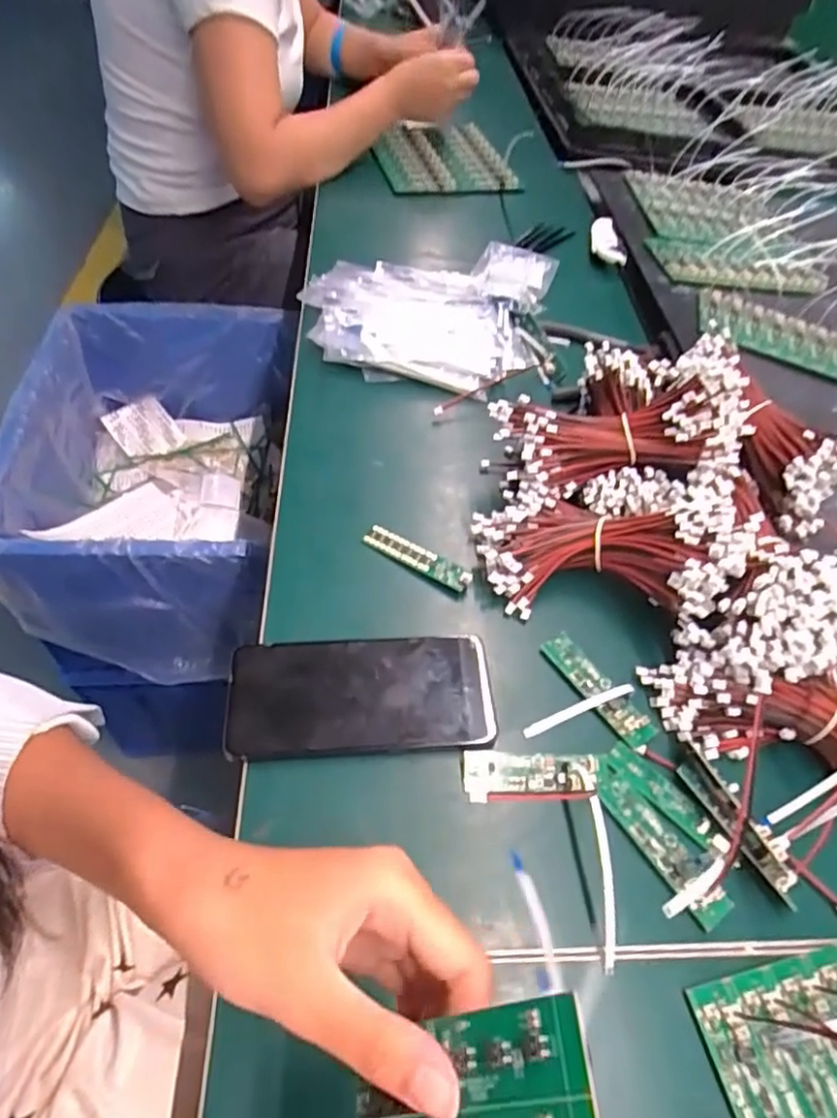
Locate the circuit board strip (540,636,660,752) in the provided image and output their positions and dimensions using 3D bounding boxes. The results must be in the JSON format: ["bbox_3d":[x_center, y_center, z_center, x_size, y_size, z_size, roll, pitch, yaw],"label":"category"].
[{"bbox_3d":[0.112,0.081,0.399,0.023,0.009,0.083,-29,62,-25],"label":"circuit board strip"}]

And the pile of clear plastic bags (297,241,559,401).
[{"bbox_3d":[0.011,-0.259,0.626,0.216,0.033,0.260,15,53,4],"label":"pile of clear plastic bags"}]

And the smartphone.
[{"bbox_3d":[-0.032,0.080,0.376,0.153,0.014,0.070,0,54,-7],"label":"smartphone"}]

